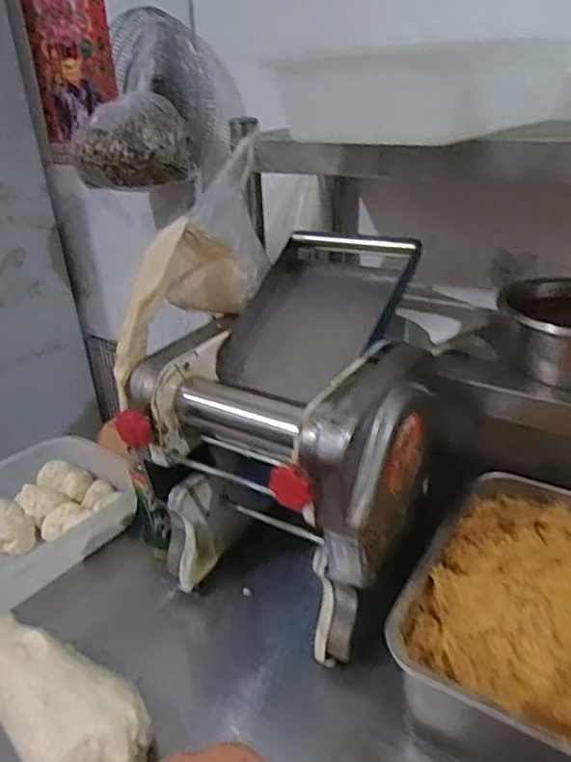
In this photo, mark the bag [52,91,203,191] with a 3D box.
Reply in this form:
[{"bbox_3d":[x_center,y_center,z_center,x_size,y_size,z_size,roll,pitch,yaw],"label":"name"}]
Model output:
[{"bbox_3d":[-0.284,-0.425,1.014,0.224,0.140,0.099,-9,29,-12],"label":"bag"}]

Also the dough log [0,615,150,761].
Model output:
[{"bbox_3d":[-0.273,0.346,0.646,0.304,0.049,0.115,19,35,35],"label":"dough log"}]

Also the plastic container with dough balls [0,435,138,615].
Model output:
[{"bbox_3d":[-0.407,0.229,0.904,0.258,0.098,0.357,17,34,32],"label":"plastic container with dough balls"}]

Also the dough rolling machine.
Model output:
[{"bbox_3d":[0.030,0.076,0.723,0.307,0.370,0.355,16,34,32],"label":"dough rolling machine"}]

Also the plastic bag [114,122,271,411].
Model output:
[{"bbox_3d":[-0.116,-0.136,0.720,0.112,0.114,0.384,18,70,34],"label":"plastic bag"}]

